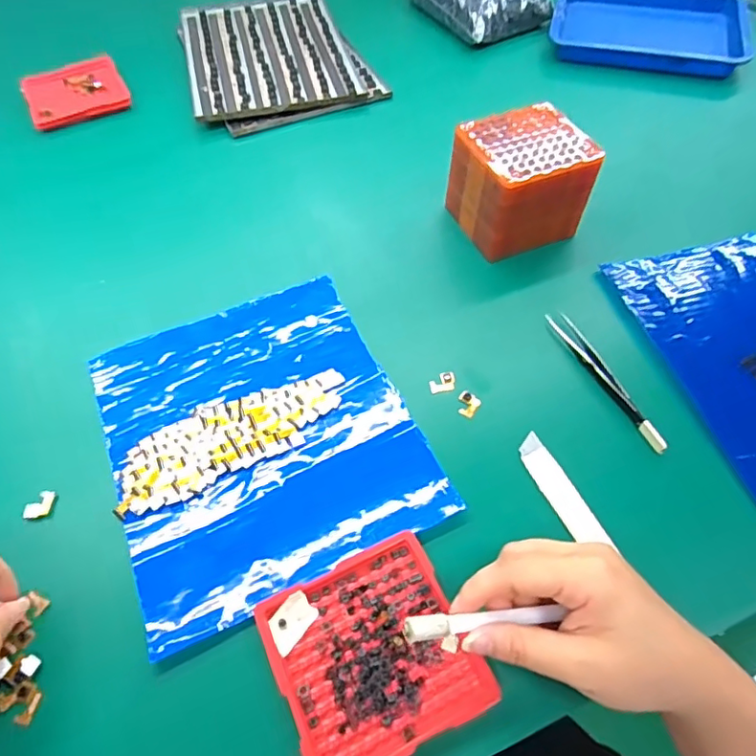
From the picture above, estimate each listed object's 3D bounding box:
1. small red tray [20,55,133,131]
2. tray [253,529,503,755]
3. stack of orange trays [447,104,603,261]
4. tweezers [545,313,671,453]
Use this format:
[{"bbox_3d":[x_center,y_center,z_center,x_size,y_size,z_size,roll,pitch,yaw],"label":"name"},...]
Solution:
[{"bbox_3d":[-0.337,-0.321,0.634,0.103,0.011,0.109,-21,59,-12],"label":"small red tray"},{"bbox_3d":[-0.003,0.147,0.305,0.099,0.012,0.099,-23,59,-14],"label":"tray"},{"bbox_3d":[0.118,-0.163,0.476,0.095,0.079,0.087,-20,58,-12],"label":"stack of orange trays"},{"bbox_3d":[0.161,-0.002,0.401,0.013,0.011,0.126,-19,58,-11],"label":"tweezers"}]

